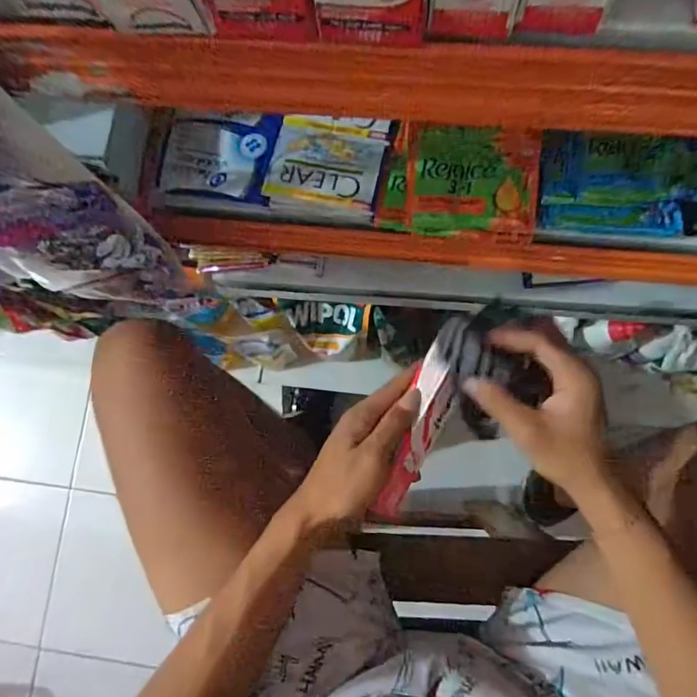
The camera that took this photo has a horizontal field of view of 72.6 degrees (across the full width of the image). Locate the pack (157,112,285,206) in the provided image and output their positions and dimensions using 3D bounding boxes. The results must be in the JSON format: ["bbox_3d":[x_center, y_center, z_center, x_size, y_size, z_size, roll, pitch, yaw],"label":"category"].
[{"bbox_3d":[-0.106,-0.161,0.394,0.094,0.013,0.074,8,82,5],"label":"pack"}]

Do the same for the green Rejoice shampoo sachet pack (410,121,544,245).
[{"bbox_3d":[0.092,-0.122,0.348,0.095,0.032,0.073,7,82,5],"label":"green Rejoice shampoo sachet pack"}]

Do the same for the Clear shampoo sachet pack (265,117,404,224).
[{"bbox_3d":[-0.015,-0.147,0.383,0.090,0.021,0.088,11,83,6],"label":"Clear shampoo sachet pack"}]

